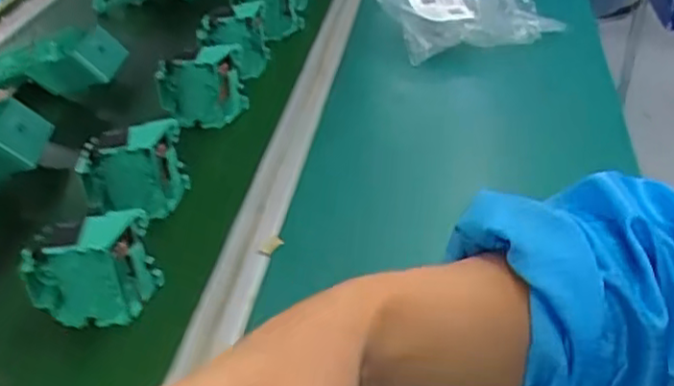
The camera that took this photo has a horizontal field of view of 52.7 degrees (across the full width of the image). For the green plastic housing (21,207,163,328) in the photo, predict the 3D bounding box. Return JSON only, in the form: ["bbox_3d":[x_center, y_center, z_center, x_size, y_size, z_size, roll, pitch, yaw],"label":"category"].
[{"bbox_3d":[-0.171,0.051,0.476,0.079,0.070,0.055,2,48,-2],"label":"green plastic housing"}]

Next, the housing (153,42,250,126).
[{"bbox_3d":[-0.133,-0.103,0.675,0.082,0.076,0.039,-8,49,-10],"label":"housing"}]

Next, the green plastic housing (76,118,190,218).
[{"bbox_3d":[-0.169,-0.022,0.568,0.074,0.072,0.047,0,48,-4],"label":"green plastic housing"}]

